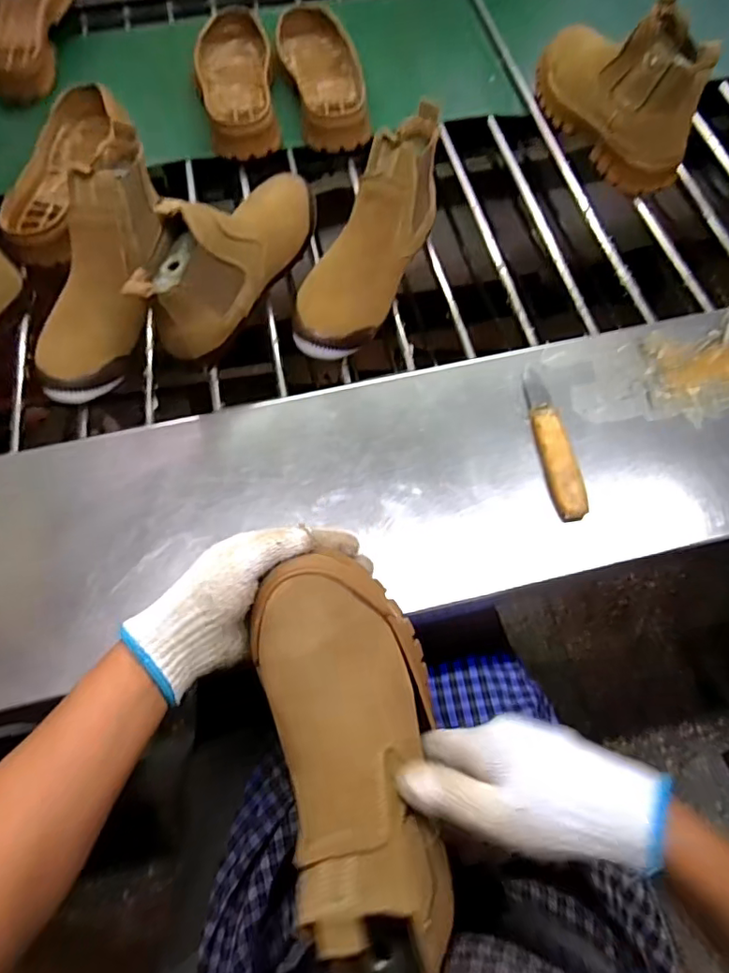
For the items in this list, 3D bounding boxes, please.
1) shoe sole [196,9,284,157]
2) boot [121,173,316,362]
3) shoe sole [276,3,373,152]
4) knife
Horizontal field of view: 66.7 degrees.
[{"bbox_3d":[-0.185,-0.585,0.801,0.105,0.047,0.309,-8,67,-2],"label":"shoe sole"},{"bbox_3d":[-0.144,-0.265,0.586,0.088,0.130,0.274,24,70,11],"label":"boot"},{"bbox_3d":[-0.060,-0.601,0.811,0.107,0.042,0.298,-12,67,-4],"label":"shoe sole"},{"bbox_3d":[0.180,-0.045,0.527,0.028,0.017,0.162,-6,67,-2],"label":"knife"}]

